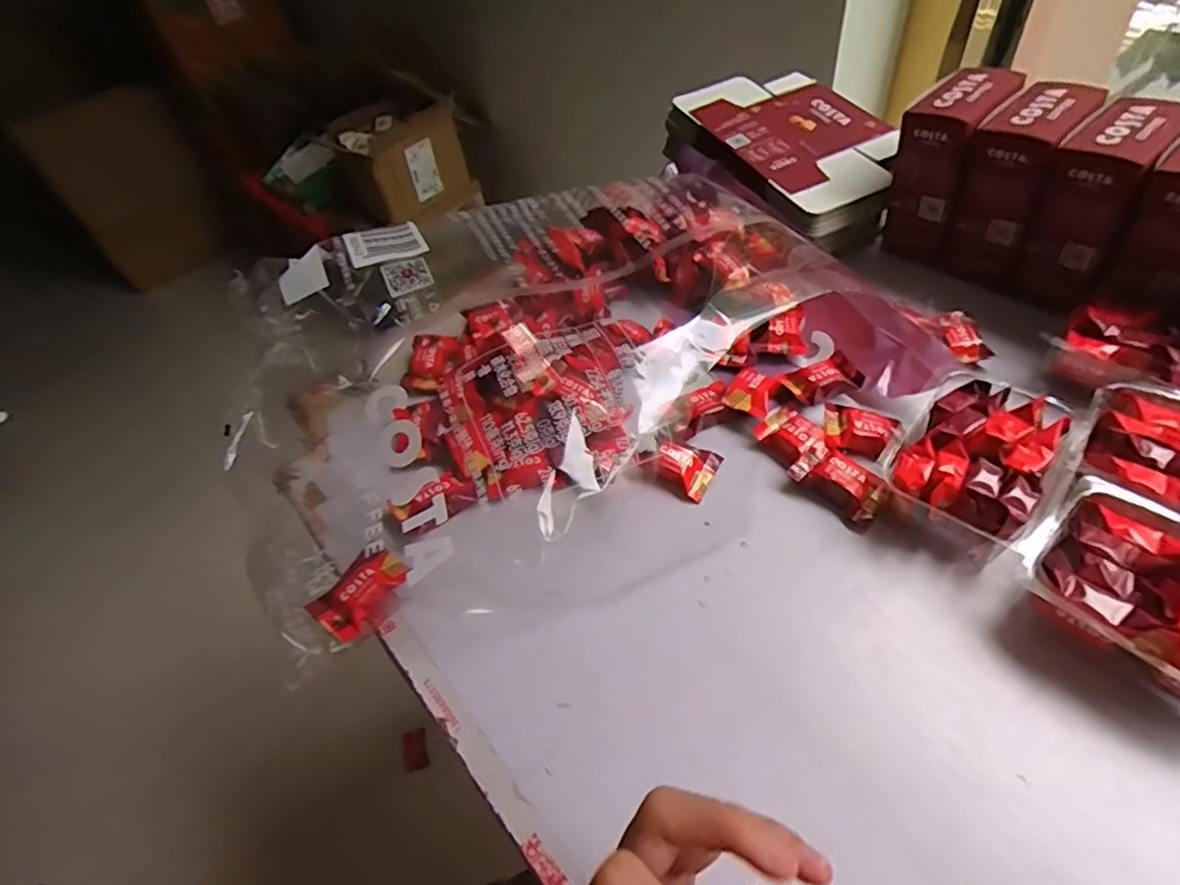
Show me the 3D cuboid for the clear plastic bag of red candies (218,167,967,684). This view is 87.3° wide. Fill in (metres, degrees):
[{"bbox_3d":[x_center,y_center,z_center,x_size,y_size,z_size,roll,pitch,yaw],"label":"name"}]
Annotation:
[{"bbox_3d":[-0.011,-0.072,0.469,0.487,0.105,0.351,-19,50,-7],"label":"clear plastic bag of red candies"}]

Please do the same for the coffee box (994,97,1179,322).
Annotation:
[{"bbox_3d":[0.370,-0.173,0.462,0.095,0.122,0.055,-40,56,-23],"label":"coffee box"}]

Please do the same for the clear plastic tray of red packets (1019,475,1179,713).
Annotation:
[{"bbox_3d":[0.291,0.087,0.317,0.093,0.055,0.119,-38,55,-22],"label":"clear plastic tray of red packets"}]

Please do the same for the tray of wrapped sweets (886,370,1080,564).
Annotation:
[{"bbox_3d":[0.238,0.018,0.390,0.083,0.059,0.112,31,60,29],"label":"tray of wrapped sweets"}]

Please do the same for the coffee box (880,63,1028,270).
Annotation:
[{"bbox_3d":[0.297,-0.231,0.524,0.058,0.127,0.091,31,61,29],"label":"coffee box"}]

